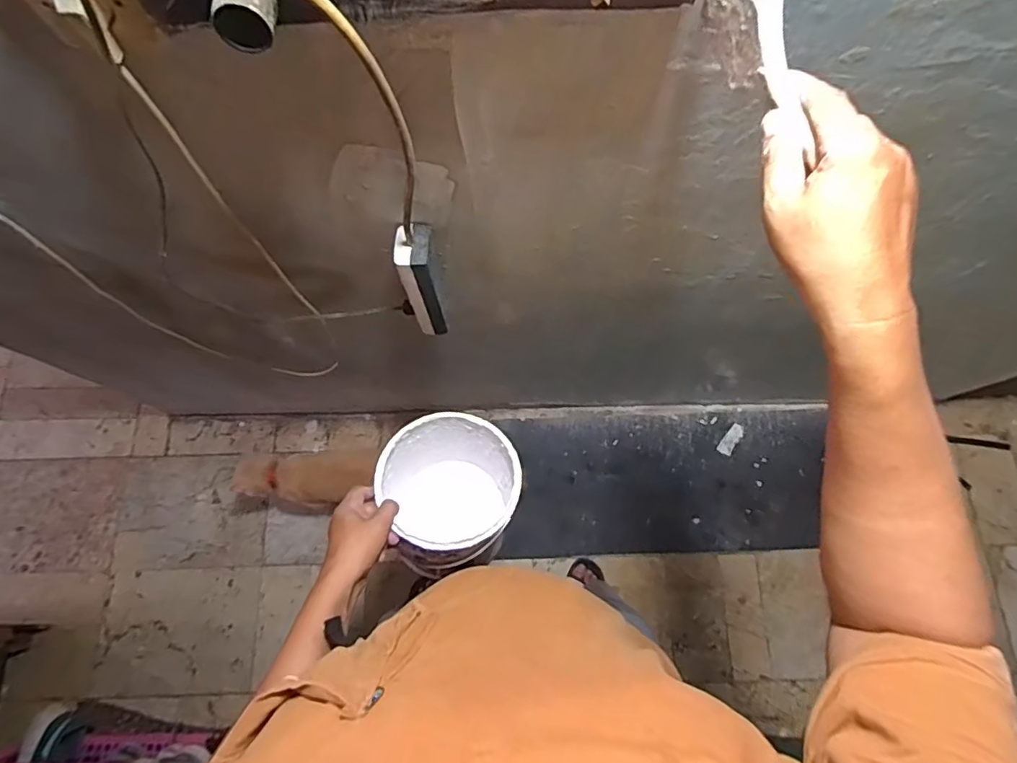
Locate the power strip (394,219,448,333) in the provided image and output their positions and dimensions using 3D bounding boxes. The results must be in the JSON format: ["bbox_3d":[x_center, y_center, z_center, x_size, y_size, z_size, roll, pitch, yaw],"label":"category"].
[{"bbox_3d":[-0.114,-0.131,0.735,0.046,0.185,0.068,-3,73,-1],"label":"power strip"}]

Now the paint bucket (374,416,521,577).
[{"bbox_3d":[-0.077,0.150,0.782,0.185,0.178,0.192,-14,73,-4],"label":"paint bucket"}]

